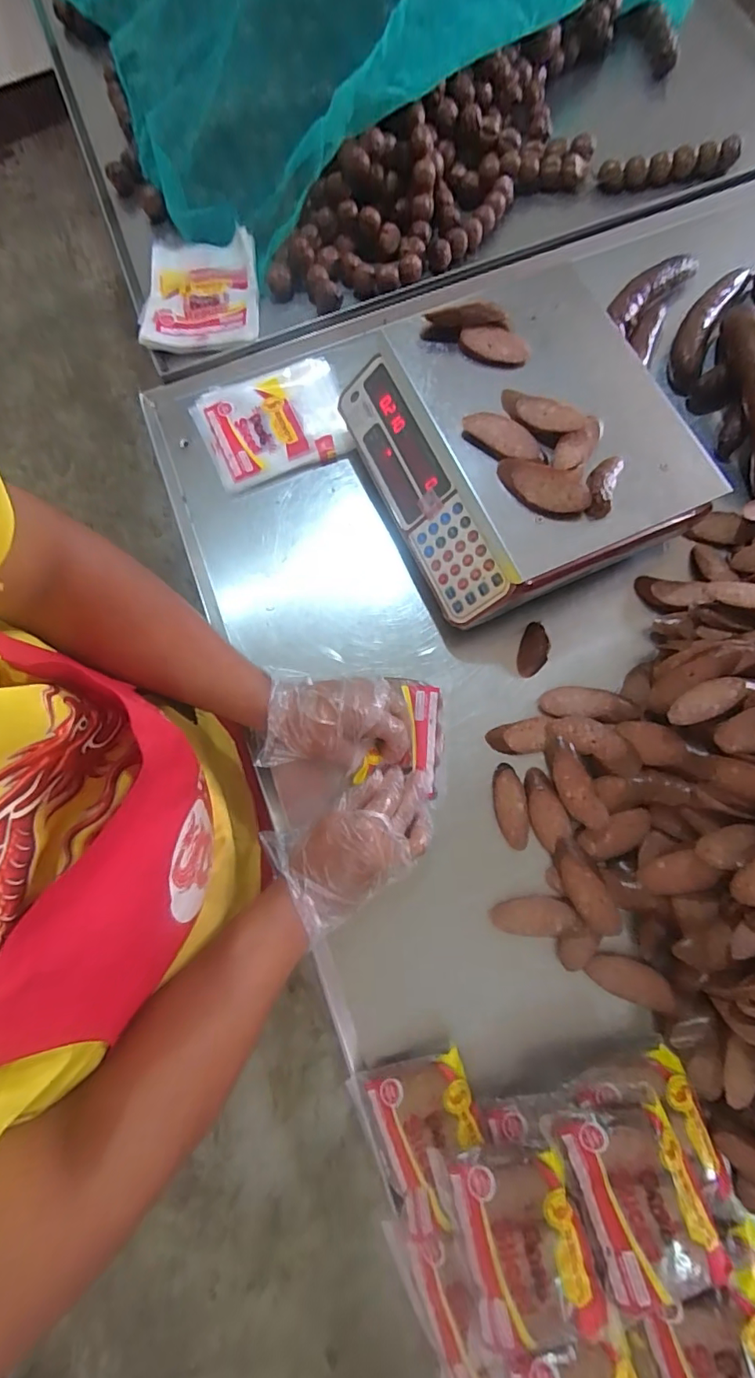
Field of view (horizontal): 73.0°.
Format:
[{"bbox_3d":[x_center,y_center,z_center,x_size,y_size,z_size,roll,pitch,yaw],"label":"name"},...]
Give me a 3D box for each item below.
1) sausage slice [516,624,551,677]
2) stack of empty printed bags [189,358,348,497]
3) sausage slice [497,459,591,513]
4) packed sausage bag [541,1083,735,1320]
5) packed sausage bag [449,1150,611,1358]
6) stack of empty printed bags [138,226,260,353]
[{"bbox_3d":[0.188,-0.045,0.613,0.033,0.014,0.064,17,78,6],"label":"sausage slice"},{"bbox_3d":[-0.141,-0.359,0.688,0.191,0.018,0.158,-18,77,-2],"label":"stack of empty printed bags"},{"bbox_3d":[0.171,-0.210,0.526,0.097,0.016,0.039,23,79,8],"label":"sausage slice"},{"bbox_3d":[0.217,0.428,0.423,0.097,0.040,0.134,-19,77,-2],"label":"packed sausage bag"},{"bbox_3d":[0.123,0.465,0.419,0.097,0.031,0.124,-15,77,-1],"label":"packed sausage bag"},{"bbox_3d":[-0.251,-0.565,0.731,0.159,0.035,0.184,-4,77,2],"label":"stack of empty printed bags"}]

